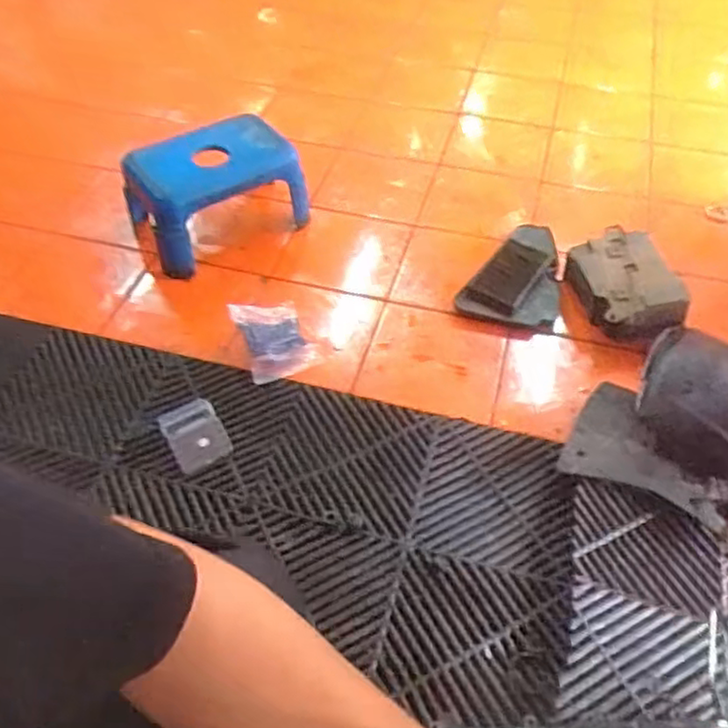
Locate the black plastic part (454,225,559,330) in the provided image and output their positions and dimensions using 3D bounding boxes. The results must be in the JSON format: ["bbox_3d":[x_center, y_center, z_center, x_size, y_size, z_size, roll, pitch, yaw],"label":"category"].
[{"bbox_3d":[0.238,-0.157,1.123,0.150,0.030,0.222,8,50,7],"label":"black plastic part"}]

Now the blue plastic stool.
[{"bbox_3d":[-0.241,-0.274,1.131,0.270,0.173,0.165,-27,55,-21],"label":"blue plastic stool"}]

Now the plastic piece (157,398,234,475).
[{"bbox_3d":[-0.223,0.094,0.908,0.071,0.022,0.091,-27,55,-21],"label":"plastic piece"}]

